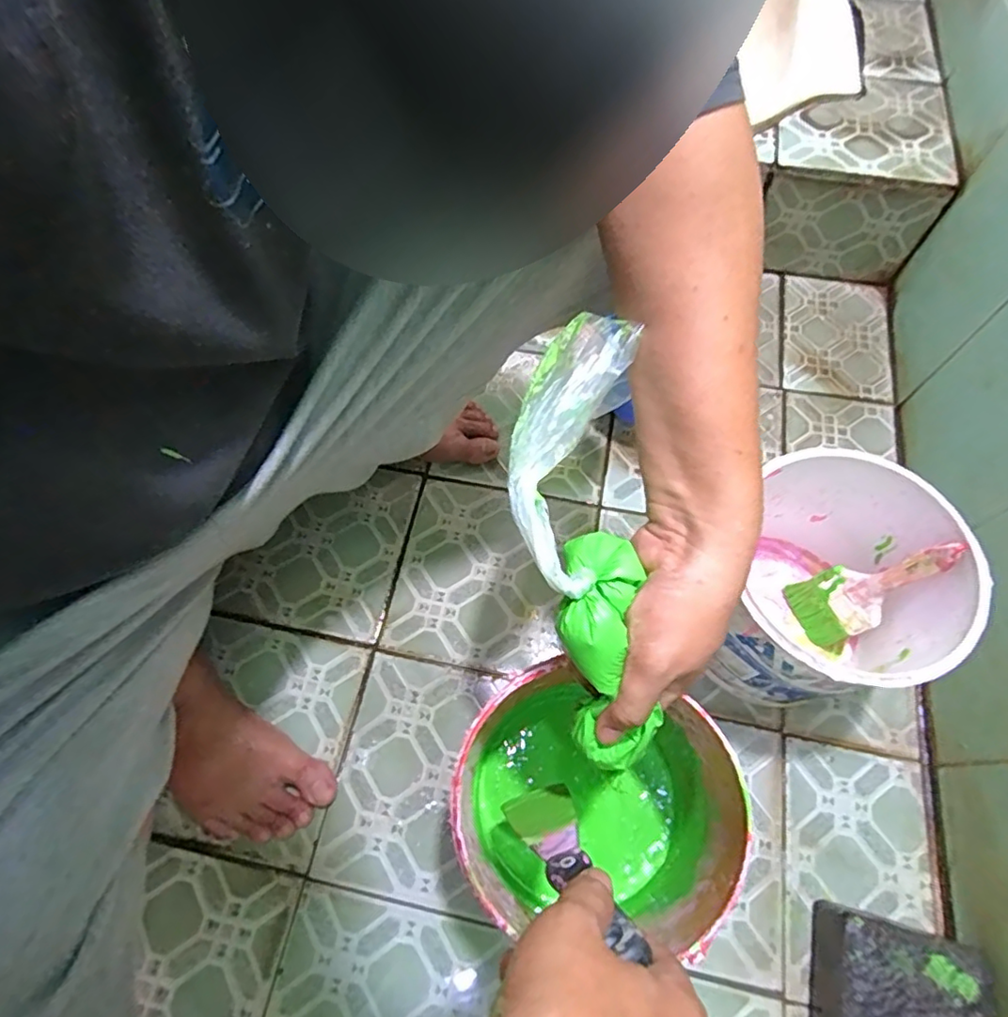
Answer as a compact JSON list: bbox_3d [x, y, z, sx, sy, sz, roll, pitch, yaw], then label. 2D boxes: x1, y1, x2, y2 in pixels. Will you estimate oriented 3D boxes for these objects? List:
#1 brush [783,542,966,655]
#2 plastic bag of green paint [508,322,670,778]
[{"bbox_3d":[0.327,0.078,0.506,0.012,0.183,0.073,-18,72,-23],"label":"brush"},{"bbox_3d":[0.042,0.022,0.322,0.068,0.054,0.255,-6,90,-2],"label":"plastic bag of green paint"}]

